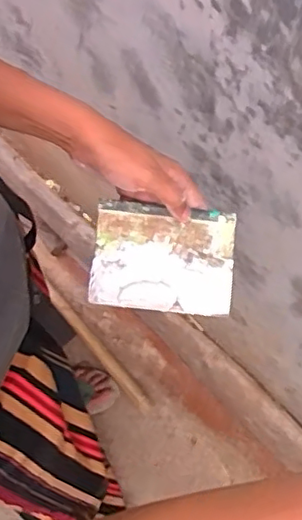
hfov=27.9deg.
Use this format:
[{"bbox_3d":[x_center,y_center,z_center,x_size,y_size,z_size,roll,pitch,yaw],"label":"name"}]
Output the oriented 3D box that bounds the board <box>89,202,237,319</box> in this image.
[{"bbox_3d":[0.011,-0.002,0.502,0.114,0.023,0.084,4,71,3],"label":"board"}]

